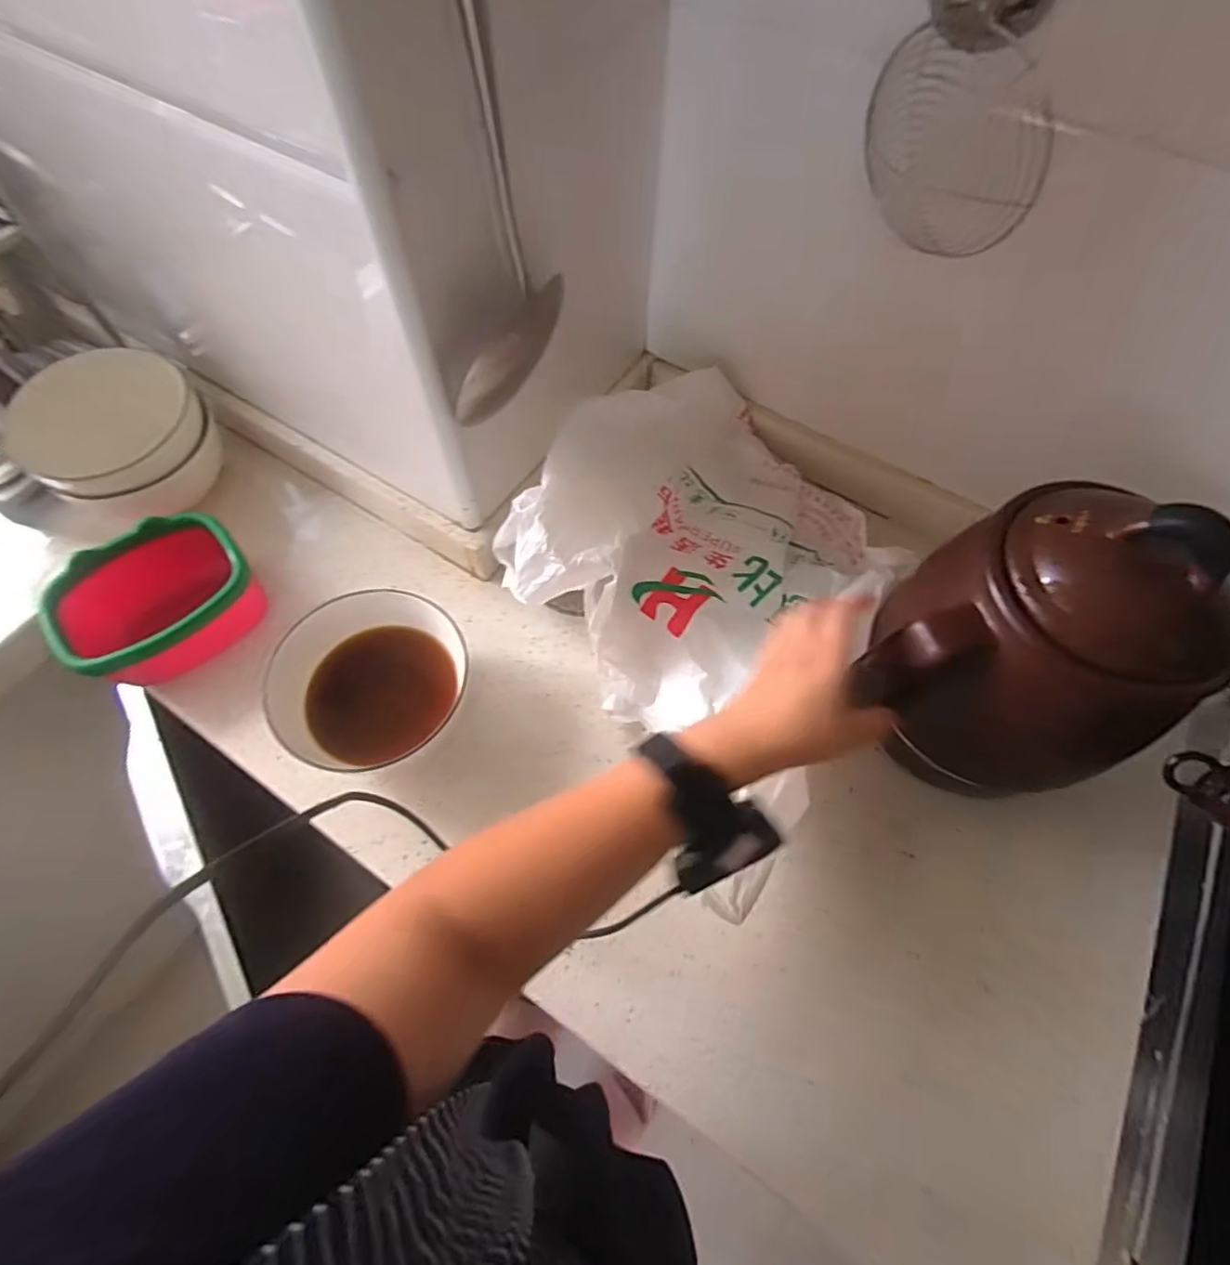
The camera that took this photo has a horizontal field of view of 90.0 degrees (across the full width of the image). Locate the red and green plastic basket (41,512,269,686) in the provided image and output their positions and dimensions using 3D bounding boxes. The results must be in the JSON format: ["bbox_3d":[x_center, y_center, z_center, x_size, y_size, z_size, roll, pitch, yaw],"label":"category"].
[{"bbox_3d":[-0.410,-0.024,0.564,0.133,0.083,0.160,36,68,16],"label":"red and green plastic basket"}]

